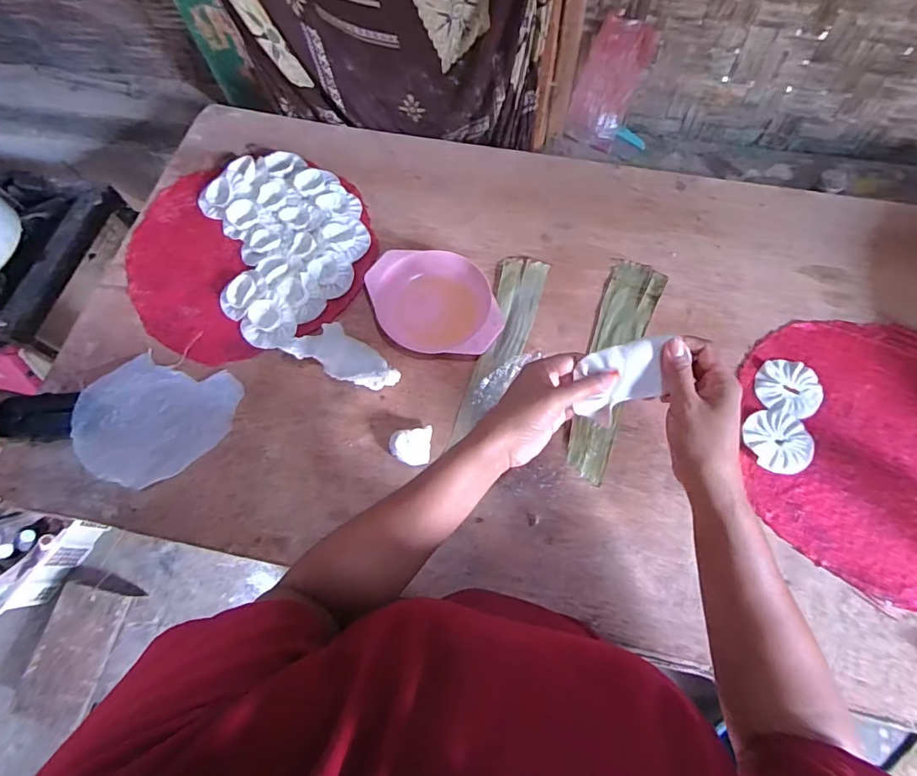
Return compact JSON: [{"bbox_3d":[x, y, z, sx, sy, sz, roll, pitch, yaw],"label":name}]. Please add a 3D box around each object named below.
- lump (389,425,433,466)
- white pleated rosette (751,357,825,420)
[{"bbox_3d":[-0.056,0.069,0.574,0.047,0.033,0.046,0,67,1],"label":"lump"},{"bbox_3d":[0.402,-0.001,0.596,0.074,0.006,0.068,17,69,8],"label":"white pleated rosette"}]

